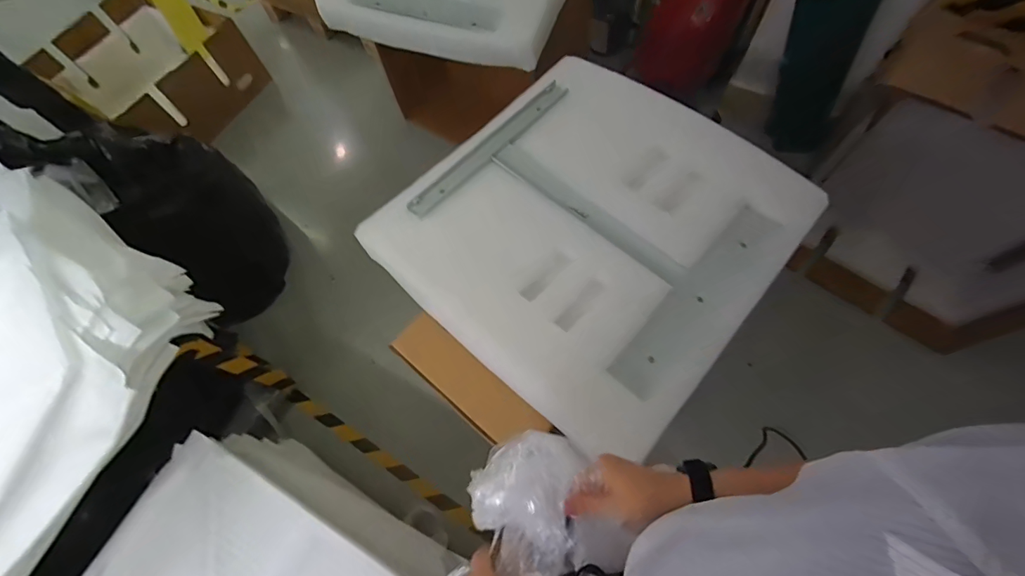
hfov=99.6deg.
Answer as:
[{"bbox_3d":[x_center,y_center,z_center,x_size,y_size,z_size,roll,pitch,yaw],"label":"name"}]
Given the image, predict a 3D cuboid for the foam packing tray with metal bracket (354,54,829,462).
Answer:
[{"bbox_3d":[0.151,-0.129,0.871,0.678,0.082,0.698,37,73,19],"label":"foam packing tray with metal bracket"}]

